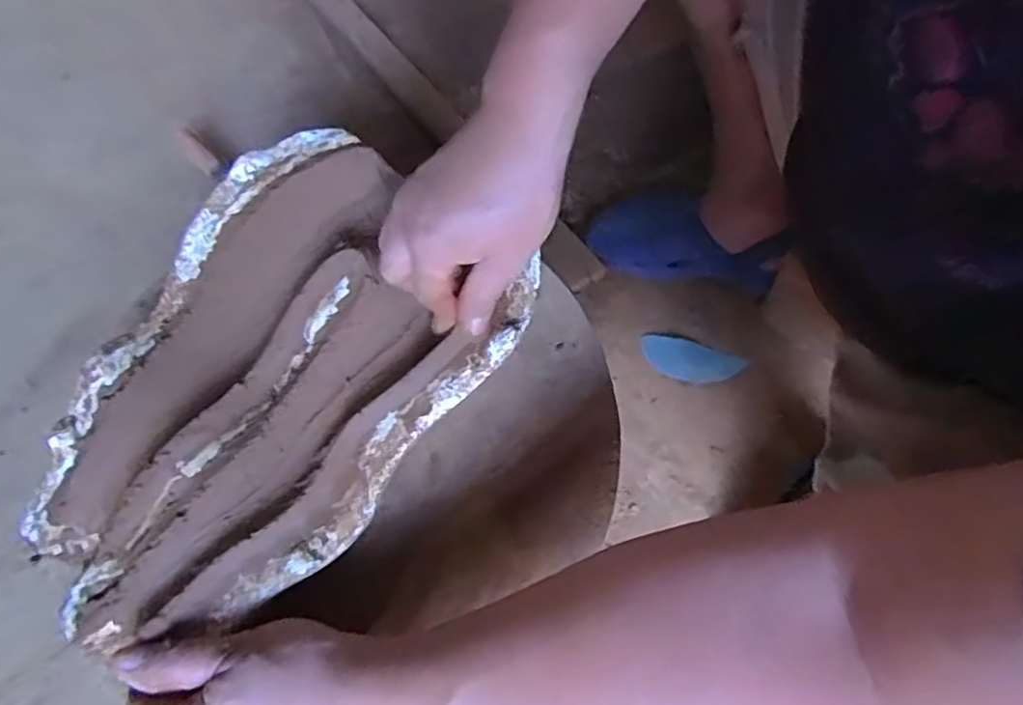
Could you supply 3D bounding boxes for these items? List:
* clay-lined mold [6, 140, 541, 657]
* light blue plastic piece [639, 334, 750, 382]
[{"bbox_3d":[-0.163,0.014,0.415,0.225,0.041,0.321,39,75,16],"label":"clay-lined mold"},{"bbox_3d":[0.208,0.010,0.744,0.117,0.004,0.048,21,80,18],"label":"light blue plastic piece"}]

